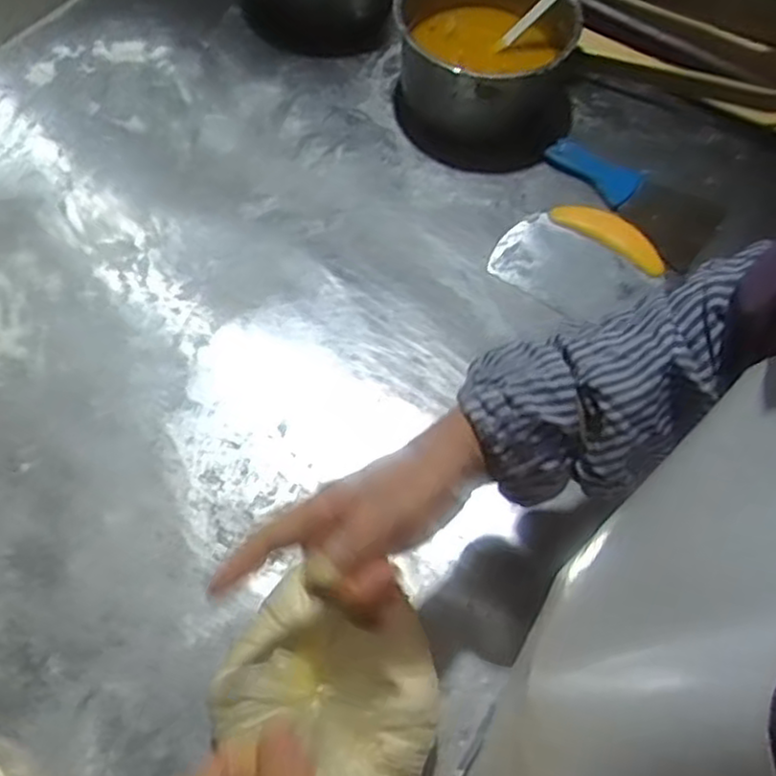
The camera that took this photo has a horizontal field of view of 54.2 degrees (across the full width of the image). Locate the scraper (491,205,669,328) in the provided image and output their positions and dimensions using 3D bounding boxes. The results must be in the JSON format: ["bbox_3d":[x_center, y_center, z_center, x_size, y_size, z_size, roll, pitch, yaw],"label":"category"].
[{"bbox_3d":[0.178,-0.123,0.703,0.131,0.012,0.122,33,66,14],"label":"scraper"}]

